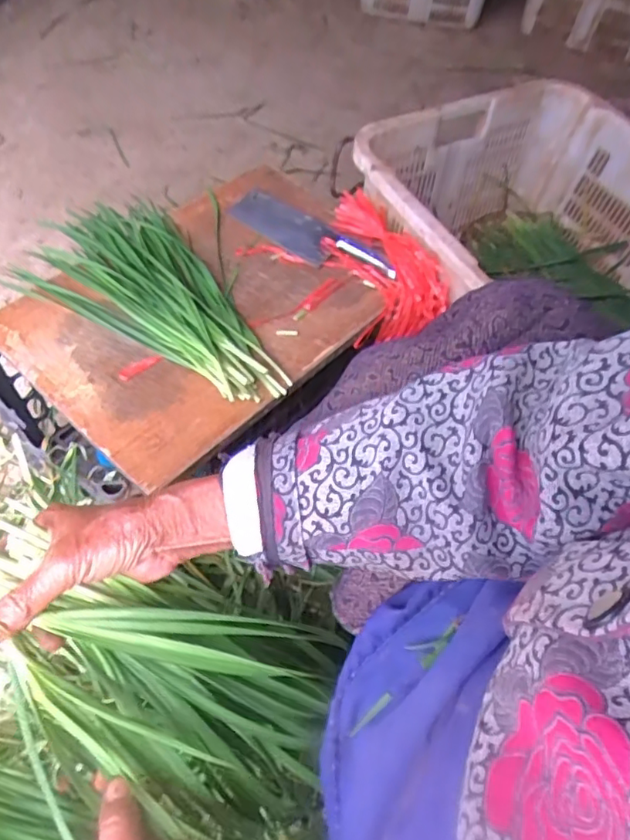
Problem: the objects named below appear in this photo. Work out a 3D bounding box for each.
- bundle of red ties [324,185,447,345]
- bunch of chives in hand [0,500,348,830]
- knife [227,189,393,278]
[{"bbox_3d":[0.086,-0.224,0.838,0.148,0.088,0.252,-14,59,-15],"label":"bundle of red ties"},{"bbox_3d":[-0.104,0.161,0.367,0.273,0.063,0.128,31,57,-12],"label":"bunch of chives in hand"},{"bbox_3d":[-0.003,-0.273,0.846,0.276,0.018,0.083,34,60,16],"label":"knife"}]

